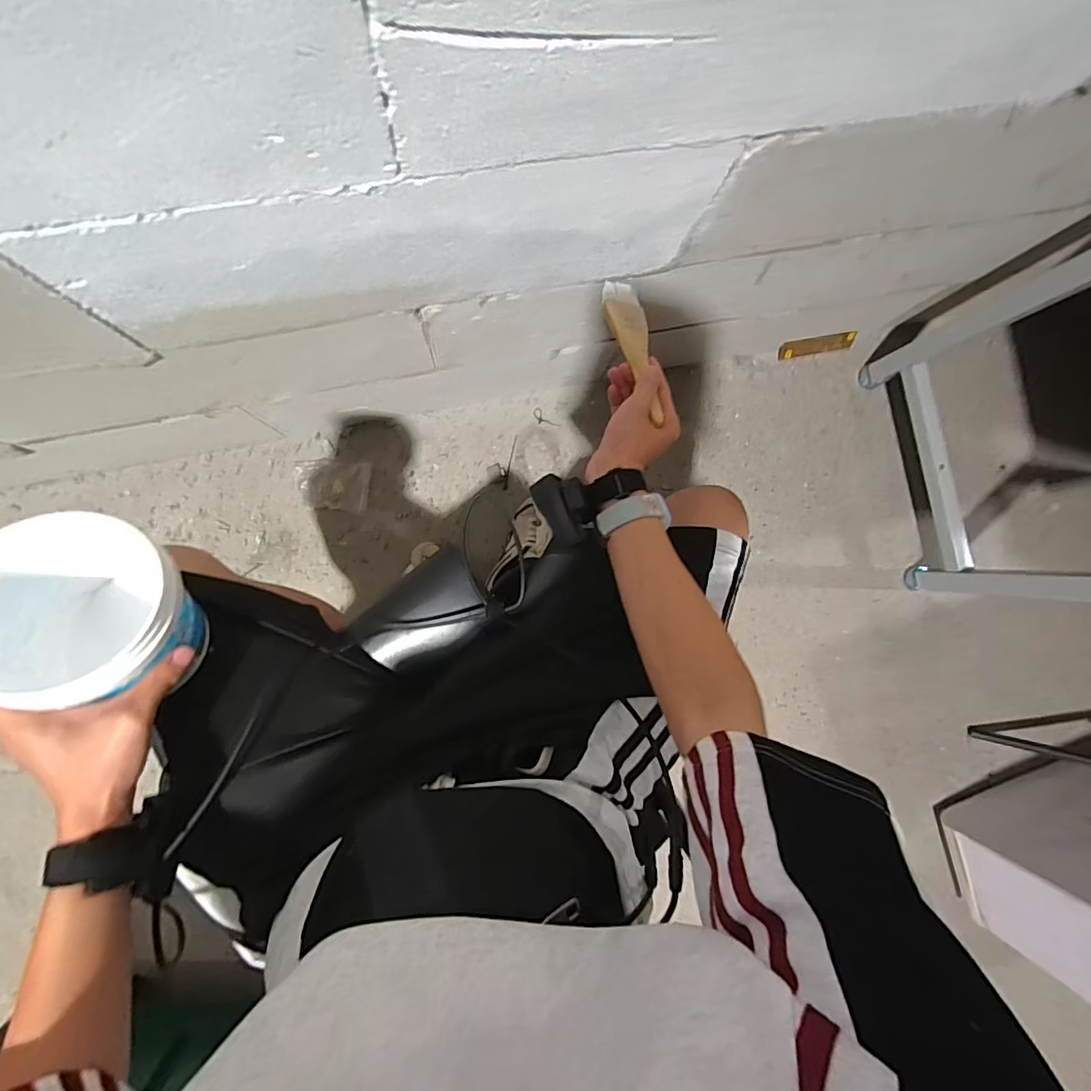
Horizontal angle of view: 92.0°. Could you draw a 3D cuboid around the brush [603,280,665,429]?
[{"bbox_3d":[0.089,-0.208,0.537,0.049,0.019,0.193,-1,59,-7],"label":"brush"}]

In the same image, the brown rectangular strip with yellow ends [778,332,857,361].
[{"bbox_3d":[0.589,-0.434,1.146,0.174,0.042,0.031,-13,91,-7],"label":"brown rectangular strip with yellow ends"}]

